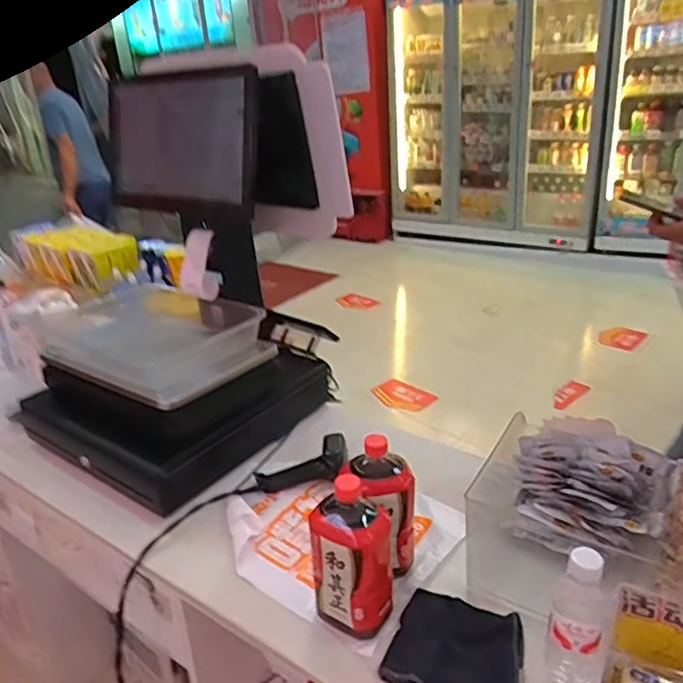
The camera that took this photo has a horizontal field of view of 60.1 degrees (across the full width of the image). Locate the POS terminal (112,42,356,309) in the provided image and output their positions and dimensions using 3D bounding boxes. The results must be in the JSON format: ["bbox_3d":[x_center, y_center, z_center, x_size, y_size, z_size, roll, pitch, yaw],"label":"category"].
[{"bbox_3d":[-0.205,-0.291,1.081,0.404,0.387,0.190,9,26,30],"label":"POS terminal"}]

